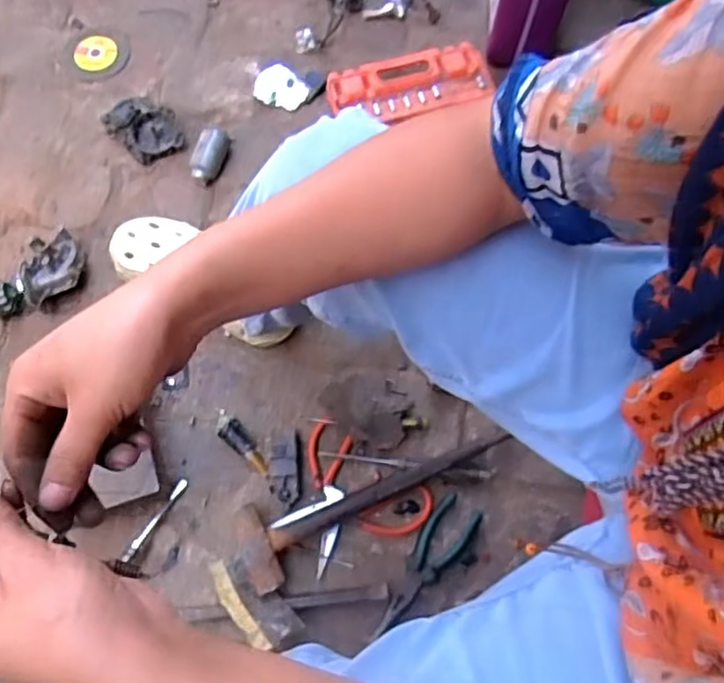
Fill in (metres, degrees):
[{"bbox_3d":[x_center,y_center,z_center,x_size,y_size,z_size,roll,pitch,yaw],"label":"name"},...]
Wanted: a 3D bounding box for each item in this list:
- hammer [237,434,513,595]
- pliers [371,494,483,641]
[{"bbox_3d":[0.021,0.187,0.799,0.345,0.033,0.095,-22,73,-9],"label":"hammer"},{"bbox_3d":[0.074,0.271,0.789,0.055,0.014,0.182,37,73,10],"label":"pliers"}]

